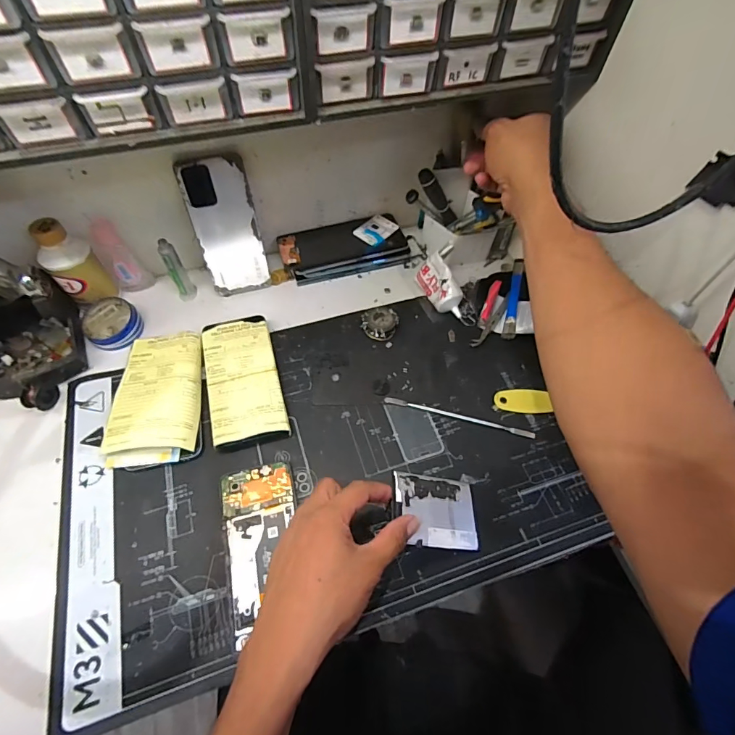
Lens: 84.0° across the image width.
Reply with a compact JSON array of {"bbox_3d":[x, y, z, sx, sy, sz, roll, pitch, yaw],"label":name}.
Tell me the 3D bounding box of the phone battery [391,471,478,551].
[{"bbox_3d":[0.064,0.134,0.381,0.090,0.004,0.063,15,55,-23],"label":"phone battery"}]

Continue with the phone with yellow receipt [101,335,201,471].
[{"bbox_3d":[-0.233,0.030,0.454,0.093,0.026,0.159,-7,58,-6],"label":"phone with yellow receipt"}]

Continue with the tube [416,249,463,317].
[{"bbox_3d":[0.100,-0.107,0.534,0.031,0.054,0.081,-9,56,-31],"label":"tube"}]

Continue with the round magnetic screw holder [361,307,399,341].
[{"bbox_3d":[0.015,-0.054,0.517,0.043,0.025,0.039,13,59,6],"label":"round magnetic screw holder"}]

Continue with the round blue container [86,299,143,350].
[{"bbox_3d":[-0.312,-0.051,0.506,0.065,0.030,0.061,1,58,-1],"label":"round blue container"}]

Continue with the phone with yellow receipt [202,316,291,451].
[{"bbox_3d":[-0.143,0.012,0.472,0.079,0.023,0.160,-14,59,-10],"label":"phone with yellow receipt"}]

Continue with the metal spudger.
[{"bbox_3d":[0.105,0.056,0.465,0.171,0.004,0.008,14,59,7],"label":"metal spudger"}]

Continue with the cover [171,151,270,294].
[{"bbox_3d":[-0.172,-0.168,0.506,0.074,0.163,0.007,-13,38,-10],"label":"cover"}]

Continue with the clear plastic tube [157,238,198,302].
[{"bbox_3d":[-0.242,-0.122,0.521,0.023,0.097,0.015,-35,65,-21],"label":"clear plastic tube"}]

